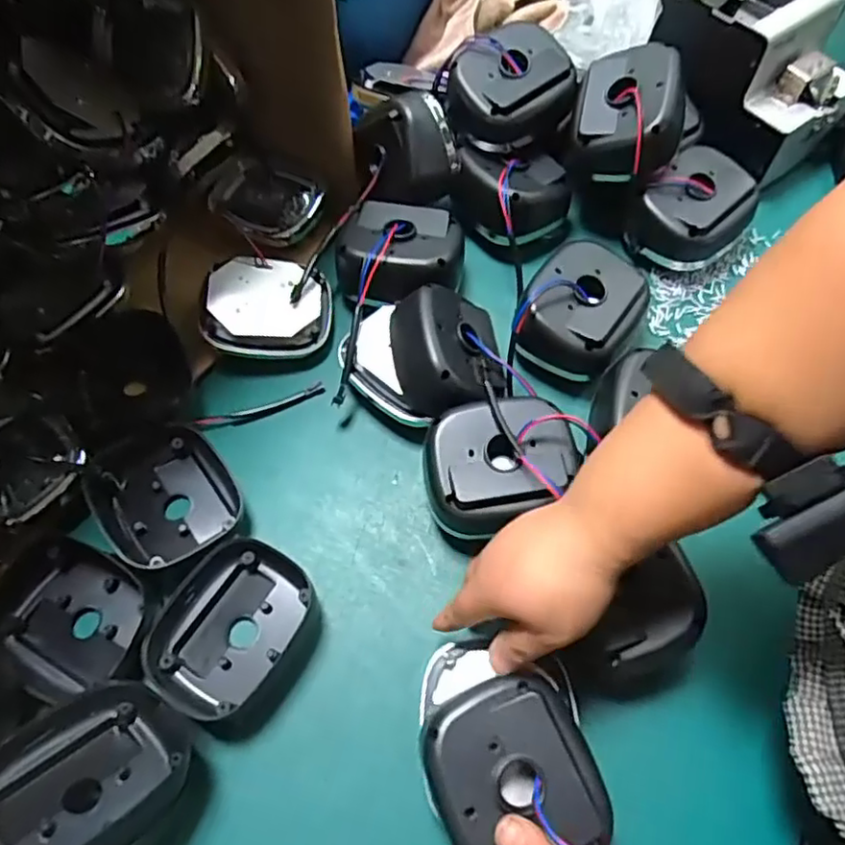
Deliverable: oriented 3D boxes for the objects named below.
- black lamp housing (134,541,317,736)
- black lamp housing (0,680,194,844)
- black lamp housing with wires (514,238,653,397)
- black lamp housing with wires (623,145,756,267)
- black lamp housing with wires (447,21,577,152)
[{"bbox_3d":[-0.137,0.151,0.470,0.108,0.038,0.120,23,66,14],"label":"black lamp housing"},{"bbox_3d":[-0.207,0.221,0.390,0.101,0.030,0.134,30,31,28],"label":"black lamp housing"},{"bbox_3d":[0.136,-0.095,0.556,0.094,0.066,0.111,24,66,14],"label":"black lamp housing with wires"},{"bbox_3d":[0.262,-0.198,0.611,0.088,0.066,0.112,38,70,19],"label":"black lamp housing with wires"},{"bbox_3d":[0.085,-0.316,0.605,0.111,0.063,0.086,-36,67,-15],"label":"black lamp housing with wires"}]

